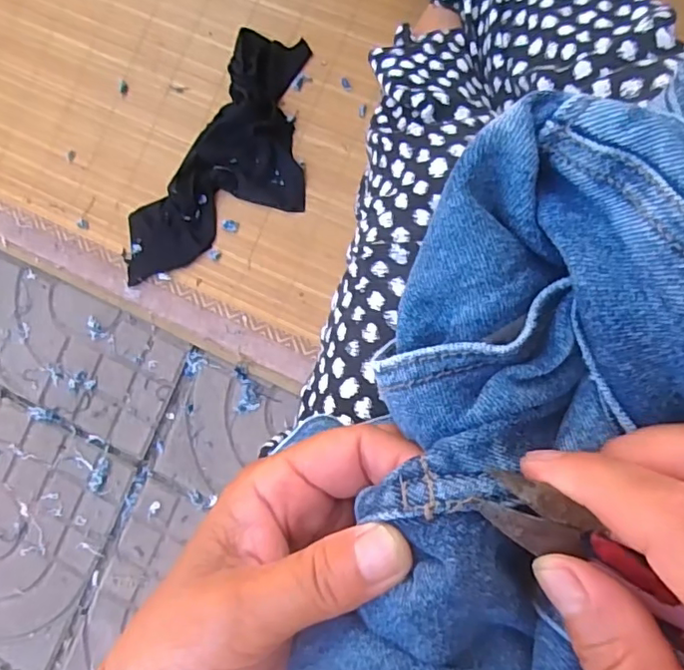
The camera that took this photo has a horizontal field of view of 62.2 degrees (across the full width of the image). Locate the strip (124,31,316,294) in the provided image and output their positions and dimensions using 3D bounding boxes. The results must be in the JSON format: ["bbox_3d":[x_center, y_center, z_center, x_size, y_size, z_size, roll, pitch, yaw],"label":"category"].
[{"bbox_3d":[-0.127,-0.187,0.652,0.159,0.028,0.319,33,94,8],"label":"strip"}]

